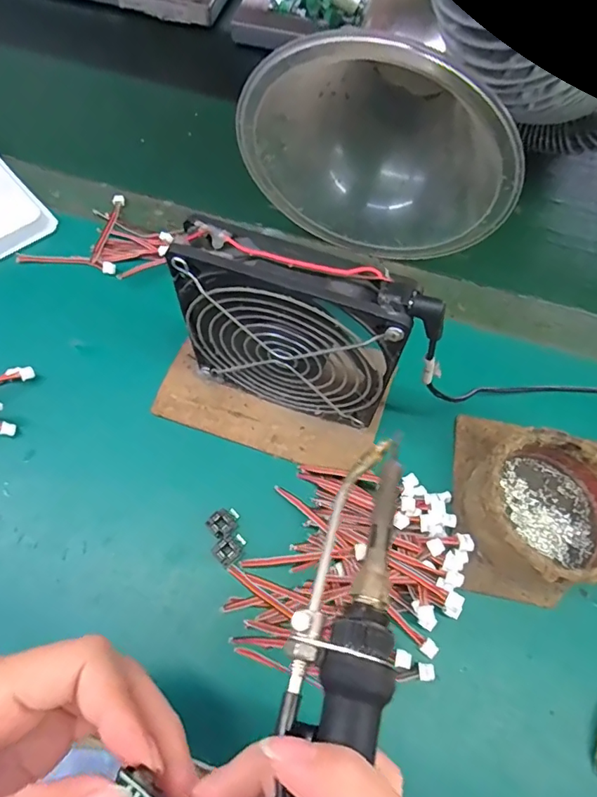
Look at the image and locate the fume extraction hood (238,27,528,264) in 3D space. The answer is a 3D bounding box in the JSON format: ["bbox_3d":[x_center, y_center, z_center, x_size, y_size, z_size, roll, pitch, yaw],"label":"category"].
[{"bbox_3d":[0.058,-0.173,0.333,0.168,0.146,0.099,16,66,5],"label":"fume extraction hood"}]

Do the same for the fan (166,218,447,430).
[{"bbox_3d":[-0.001,-0.031,0.271,0.124,0.129,0.030,17,66,5],"label":"fan"}]

